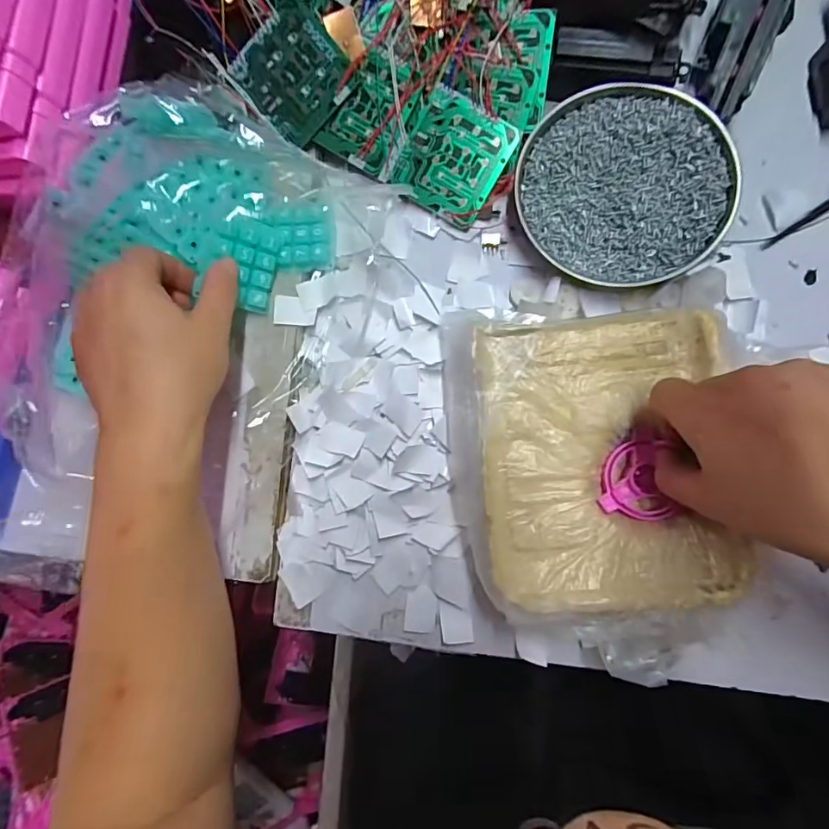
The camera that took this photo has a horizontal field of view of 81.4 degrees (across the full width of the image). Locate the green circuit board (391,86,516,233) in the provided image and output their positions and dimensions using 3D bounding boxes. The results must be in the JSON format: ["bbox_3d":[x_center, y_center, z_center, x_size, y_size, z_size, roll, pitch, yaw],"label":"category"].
[{"bbox_3d":[0.027,-0.176,0.333,0.066,0.004,0.070,30,106,1],"label":"green circuit board"}]

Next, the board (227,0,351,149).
[{"bbox_3d":[-0.082,-0.232,0.330,0.067,0.004,0.070,-38,96,16],"label":"board"}]

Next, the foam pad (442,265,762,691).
[{"bbox_3d":[0.115,0.035,0.297,0.176,0.038,0.216,-5,85,5],"label":"foam pad"}]

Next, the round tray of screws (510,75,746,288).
[{"bbox_3d":[0.136,-0.151,0.318,0.132,0.017,0.125,0,86,6],"label":"round tray of screws"}]

